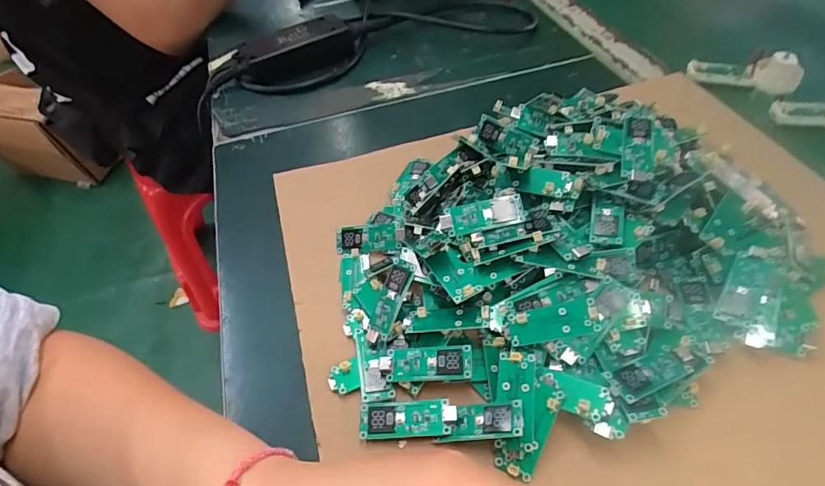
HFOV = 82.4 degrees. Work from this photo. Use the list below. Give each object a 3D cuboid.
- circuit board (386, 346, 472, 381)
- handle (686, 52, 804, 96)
[{"bbox_3d":[0.009,0.067,0.264,0.047,0.004,0.019,-5,60,14],"label":"circuit board"},{"bbox_3d":[0.314,-0.167,0.448,0.093,0.029,0.025,15,53,15],"label":"handle"}]

